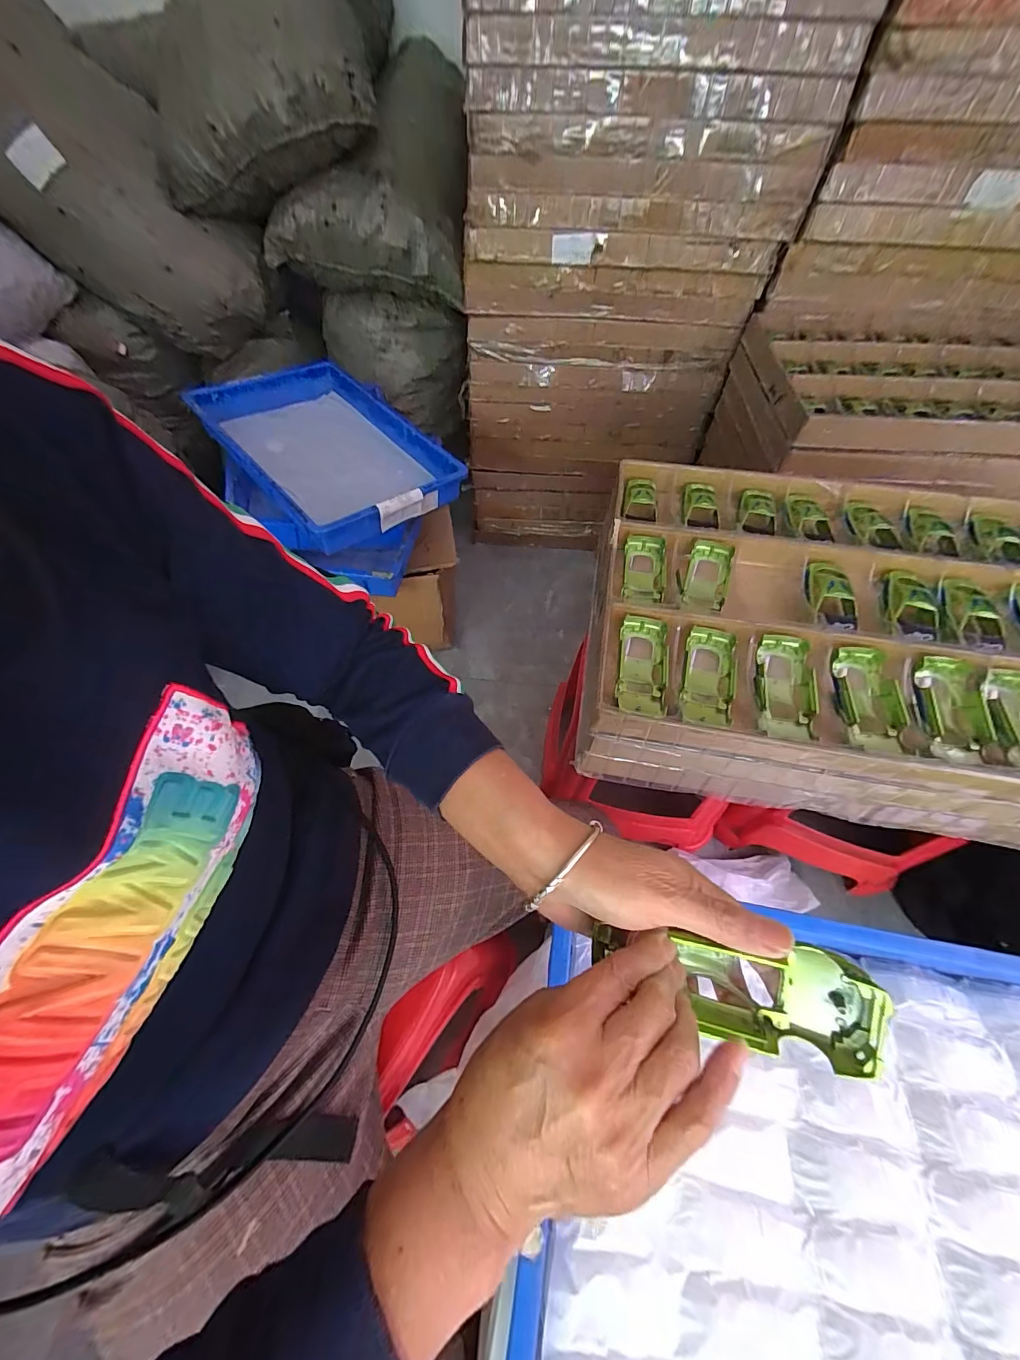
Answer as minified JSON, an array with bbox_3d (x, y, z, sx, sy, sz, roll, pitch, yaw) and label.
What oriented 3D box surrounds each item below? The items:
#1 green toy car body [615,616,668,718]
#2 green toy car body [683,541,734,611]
[{"bbox_3d":[0.151,-0.017,0.508,0.053,0.028,0.117,9,57,6],"label":"green toy car body"},{"bbox_3d":[0.260,-0.135,0.585,0.051,0.035,0.098,16,58,11],"label":"green toy car body"}]

